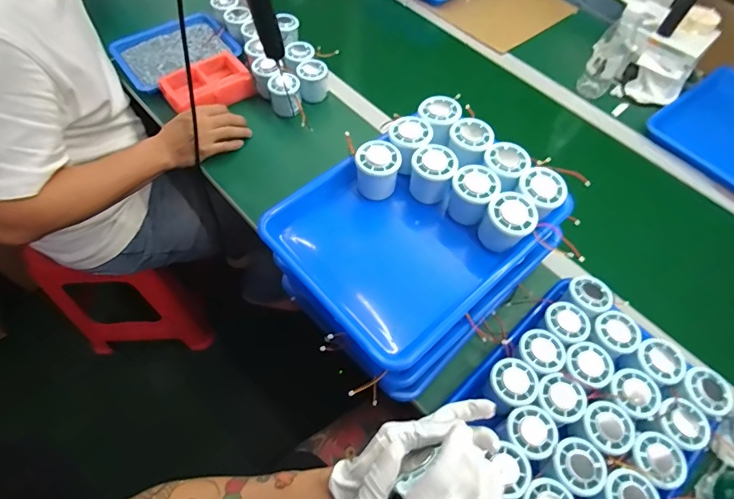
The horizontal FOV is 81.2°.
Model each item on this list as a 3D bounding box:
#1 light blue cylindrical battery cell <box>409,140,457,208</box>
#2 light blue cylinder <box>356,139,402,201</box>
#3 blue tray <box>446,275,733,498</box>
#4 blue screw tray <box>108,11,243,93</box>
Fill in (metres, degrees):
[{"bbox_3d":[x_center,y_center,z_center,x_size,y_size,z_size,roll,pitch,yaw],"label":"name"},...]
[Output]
[{"bbox_3d":[0.086,-0.098,0.561,0.054,0.055,0.054,19,59,11],"label":"light blue cylindrical battery cell"},{"bbox_3d":[0.014,-0.102,0.562,0.057,0.055,0.059,12,58,7],"label":"light blue cylinder"},{"bbox_3d":[0.260,0.209,0.529,0.314,0.065,0.242,-39,66,-22],"label":"blue tray"},{"bbox_3d":[-0.396,-0.416,0.896,0.228,0.029,0.187,-32,64,-19],"label":"blue screw tray"}]

